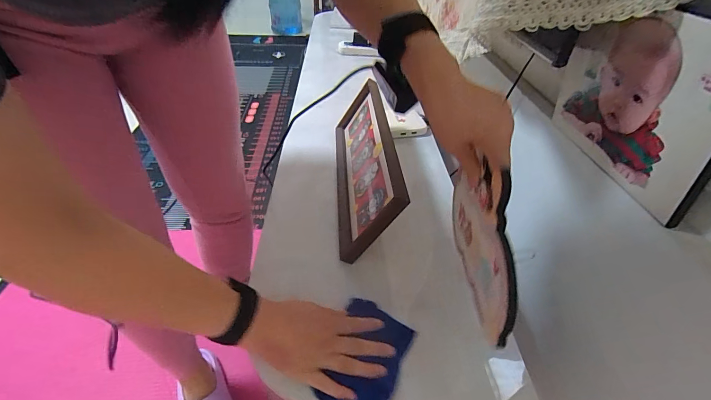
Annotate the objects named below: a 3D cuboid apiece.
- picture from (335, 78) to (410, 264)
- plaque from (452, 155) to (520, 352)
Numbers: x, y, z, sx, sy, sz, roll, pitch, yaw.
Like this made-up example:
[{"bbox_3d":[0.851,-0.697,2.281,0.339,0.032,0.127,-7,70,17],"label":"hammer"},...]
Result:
[{"bbox_3d":[0.011,-0.085,0.654,0.021,0.152,0.419,23,36,-24],"label":"picture"},{"bbox_3d":[0.134,0.033,0.371,0.013,0.156,0.218,2,40,0],"label":"plaque"}]

